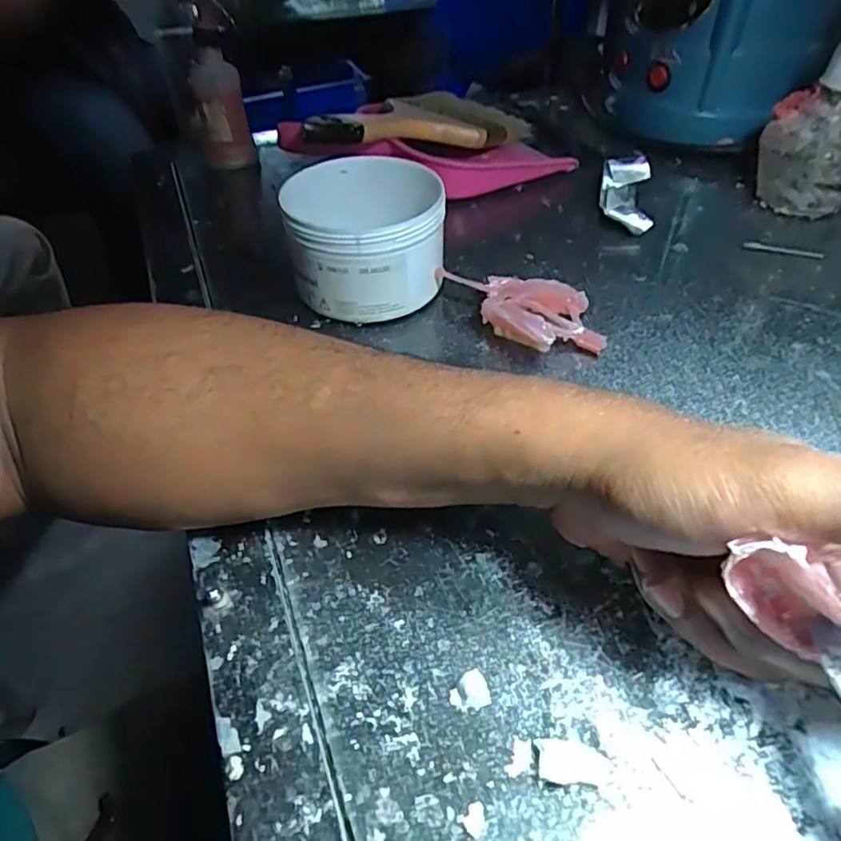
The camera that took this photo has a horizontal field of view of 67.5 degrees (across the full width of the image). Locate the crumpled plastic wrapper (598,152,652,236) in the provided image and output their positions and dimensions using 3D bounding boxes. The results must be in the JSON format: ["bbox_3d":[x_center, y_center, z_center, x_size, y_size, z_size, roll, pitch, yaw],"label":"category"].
[{"bbox_3d":[0.144,-0.159,0.441,0.033,0.027,0.067,8,46,10],"label":"crumpled plastic wrapper"}]

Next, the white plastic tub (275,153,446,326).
[{"bbox_3d":[-0.031,-0.107,0.370,0.089,0.065,0.097,-1,45,1],"label":"white plastic tub"}]

